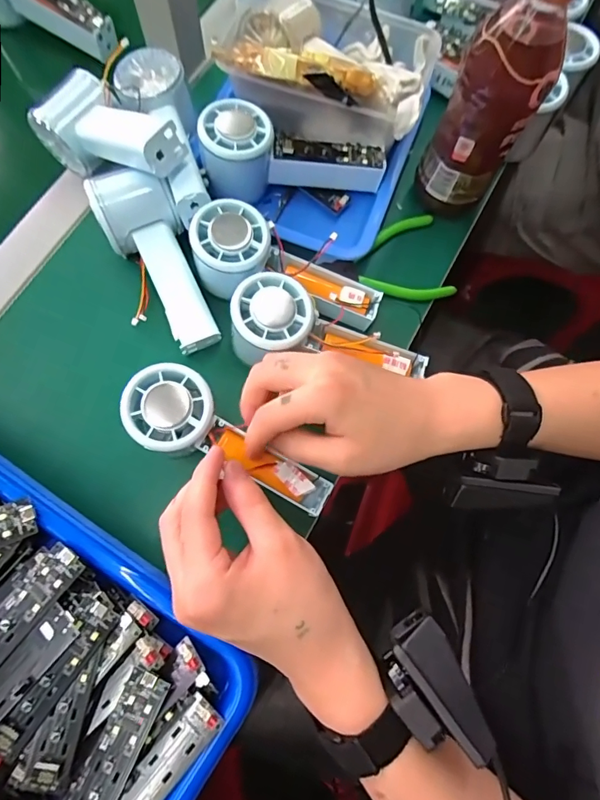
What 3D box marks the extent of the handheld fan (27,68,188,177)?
[{"bbox_3d":[-0.145,-0.210,0.353,0.149,0.052,0.057,27,75,23],"label":"handheld fan"}]

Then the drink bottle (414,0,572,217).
[{"bbox_3d":[0.135,-0.209,0.315,0.056,0.176,0.052,29,76,6],"label":"drink bottle"}]

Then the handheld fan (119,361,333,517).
[{"bbox_3d":[-0.047,0.029,0.306,0.151,0.026,0.054,31,75,-14],"label":"handheld fan"}]

